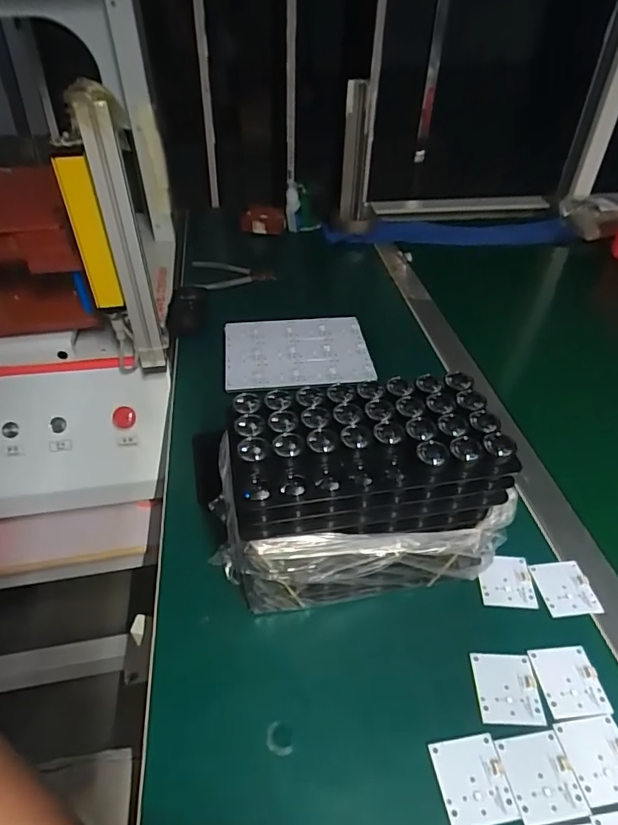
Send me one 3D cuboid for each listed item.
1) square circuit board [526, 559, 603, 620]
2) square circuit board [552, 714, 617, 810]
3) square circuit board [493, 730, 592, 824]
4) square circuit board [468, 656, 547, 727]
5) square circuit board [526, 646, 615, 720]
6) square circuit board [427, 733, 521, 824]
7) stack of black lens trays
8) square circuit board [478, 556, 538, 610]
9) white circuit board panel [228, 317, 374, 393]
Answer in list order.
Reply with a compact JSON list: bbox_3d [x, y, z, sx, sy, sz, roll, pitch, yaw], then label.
[{"bbox_3d":[0.216,0.149,0.433,0.045,0.004,0.047,-5,41,-3],"label":"square circuit board"},{"bbox_3d":[0.194,0.229,0.339,0.044,0.004,0.047,-8,41,-6],"label":"square circuit board"},{"bbox_3d":[0.151,0.236,0.332,0.044,0.004,0.048,-7,41,-6],"label":"square circuit board"},{"bbox_3d":[0.144,0.200,0.372,0.044,0.004,0.048,0,41,3],"label":"square circuit board"},{"bbox_3d":[0.191,0.197,0.376,0.045,0.004,0.047,-4,41,-2],"label":"square circuit board"},{"bbox_3d":[0.106,0.238,0.331,0.044,0.004,0.048,-7,41,-5],"label":"square circuit board"},{"bbox_3d":[0.033,0.069,0.407,0.216,0.160,0.121,-8,42,-7],"label":"stack of black lens trays"},{"bbox_3d":[0.168,0.143,0.438,0.044,0.004,0.047,2,41,5],"label":"square circuit board"},{"bbox_3d":[-0.016,-0.079,0.649,0.177,0.010,0.146,-4,43,-8],"label":"white circuit board panel"}]

